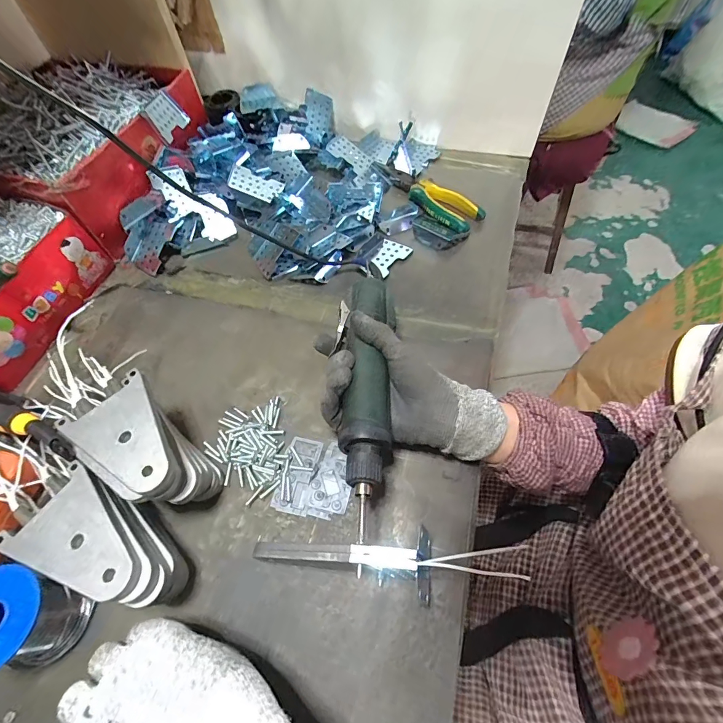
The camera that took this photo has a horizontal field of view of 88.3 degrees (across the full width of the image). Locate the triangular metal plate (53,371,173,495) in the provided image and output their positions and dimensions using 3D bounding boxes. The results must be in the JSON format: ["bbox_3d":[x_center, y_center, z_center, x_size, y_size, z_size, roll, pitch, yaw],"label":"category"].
[{"bbox_3d":[-0.178,0.058,0.281,0.064,0.008,0.100,-41,65,-19],"label":"triangular metal plate"}]

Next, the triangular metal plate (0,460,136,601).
[{"bbox_3d":[-0.196,0.124,0.257,0.097,0.005,0.064,29,64,19],"label":"triangular metal plate"}]

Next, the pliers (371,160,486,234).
[{"bbox_3d":[0.095,-0.247,0.548,0.048,0.026,0.187,-35,63,-17],"label":"pliers"}]

